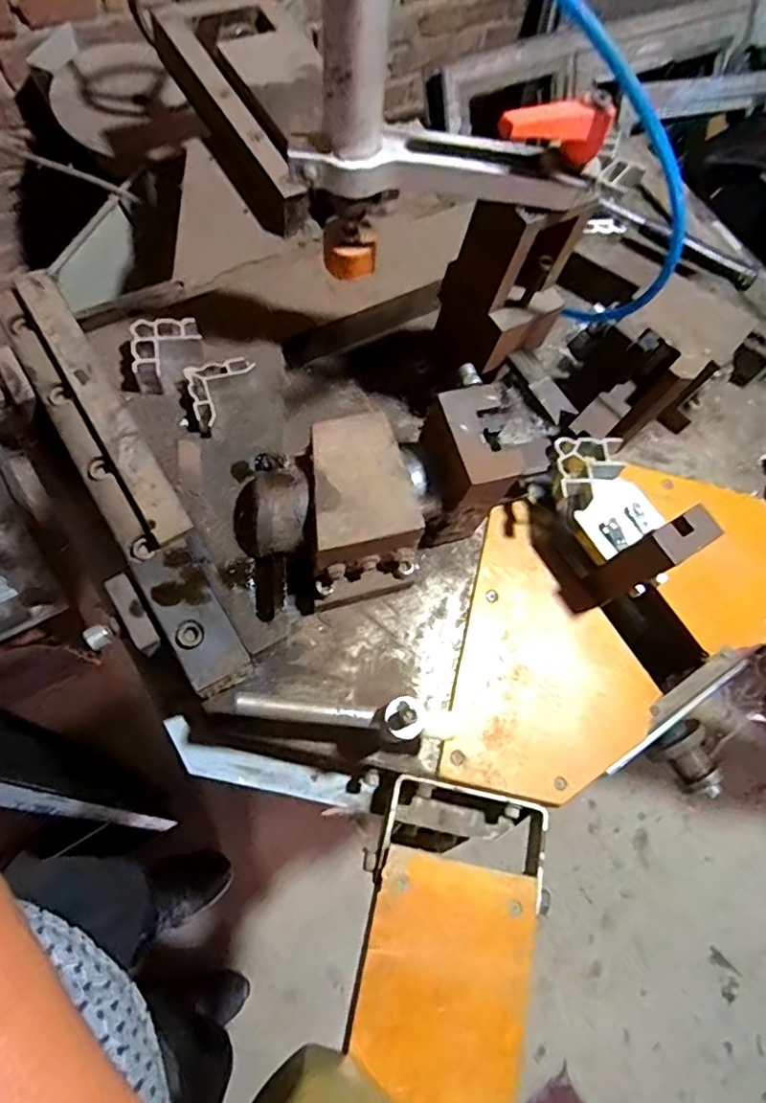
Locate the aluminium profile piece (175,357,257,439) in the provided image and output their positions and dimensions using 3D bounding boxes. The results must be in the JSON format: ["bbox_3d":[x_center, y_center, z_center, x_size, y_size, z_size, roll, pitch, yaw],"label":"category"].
[{"bbox_3d":[-0.150,-0.138,0.497,0.048,0.022,0.072,30,69,2],"label":"aluminium profile piece"}]

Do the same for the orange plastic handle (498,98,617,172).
[{"bbox_3d":[0.098,-0.245,0.339,0.111,0.034,0.016,-28,71,-40],"label":"orange plastic handle"}]

